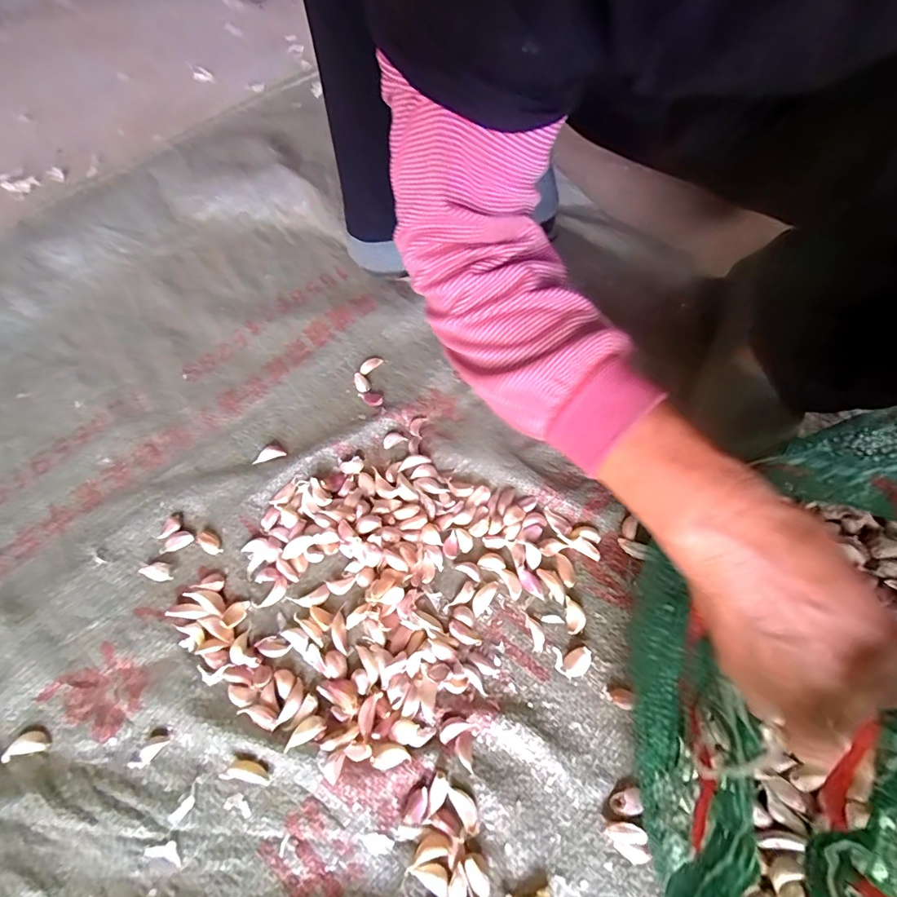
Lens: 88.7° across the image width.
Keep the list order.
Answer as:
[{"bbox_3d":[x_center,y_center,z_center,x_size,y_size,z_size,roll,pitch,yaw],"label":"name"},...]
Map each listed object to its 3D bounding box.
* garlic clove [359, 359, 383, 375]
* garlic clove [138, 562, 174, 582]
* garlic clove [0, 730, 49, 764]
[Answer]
[{"bbox_3d":[-0.075,-0.081,0.442,0.024,0.007,0.008,-35,68,-14],"label":"garlic clove"},{"bbox_3d":[-0.227,0.096,0.358,0.029,0.009,0.013,11,66,7],"label":"garlic clove"},{"bbox_3d":[-0.282,0.197,0.305,0.022,0.009,0.014,-16,65,-6],"label":"garlic clove"}]

